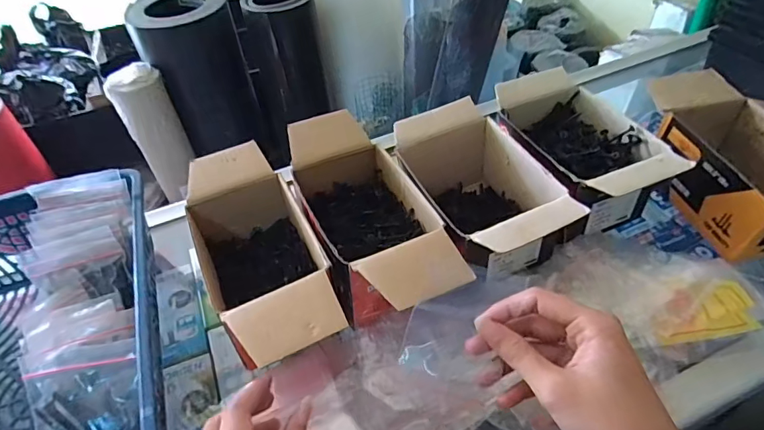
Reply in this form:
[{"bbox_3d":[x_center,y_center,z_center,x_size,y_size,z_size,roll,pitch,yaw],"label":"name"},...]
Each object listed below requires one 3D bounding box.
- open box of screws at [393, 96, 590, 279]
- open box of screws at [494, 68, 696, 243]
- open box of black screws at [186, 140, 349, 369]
[{"bbox_3d":[0.084,-0.014,0.403,0.103,0.085,0.164,-21,47,-13],"label":"open box of screws"},{"bbox_3d":[0.173,-0.055,0.428,0.101,0.072,0.160,-16,46,-9],"label":"open box of screws"},{"bbox_3d":[-0.097,0.031,0.379,0.089,0.067,0.219,-25,49,-17],"label":"open box of black screws"}]

